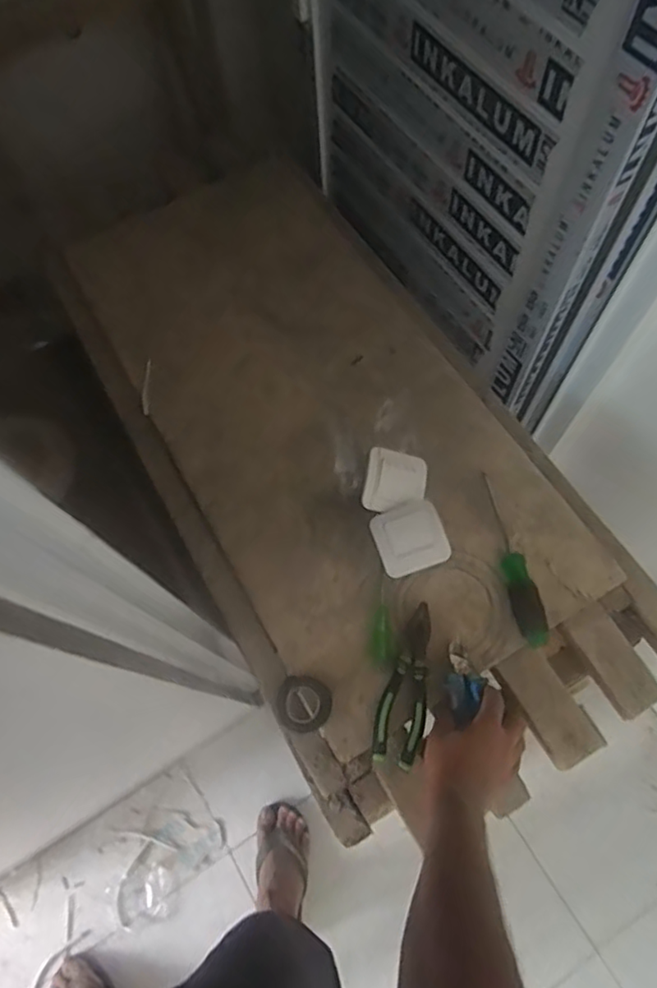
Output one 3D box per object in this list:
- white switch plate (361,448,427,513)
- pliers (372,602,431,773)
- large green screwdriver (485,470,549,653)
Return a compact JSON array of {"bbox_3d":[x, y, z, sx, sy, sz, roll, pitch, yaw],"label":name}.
[{"bbox_3d":[0.084,-0.015,0.752,0.079,0.017,0.083,12,68,-7],"label":"white switch plate"},{"bbox_3d":[0.090,0.211,0.676,0.050,0.020,0.173,15,70,8],"label":"pliers"},{"bbox_3d":[0.219,0.075,0.721,0.034,0.026,0.213,-9,68,-2],"label":"large green screwdriver"}]

